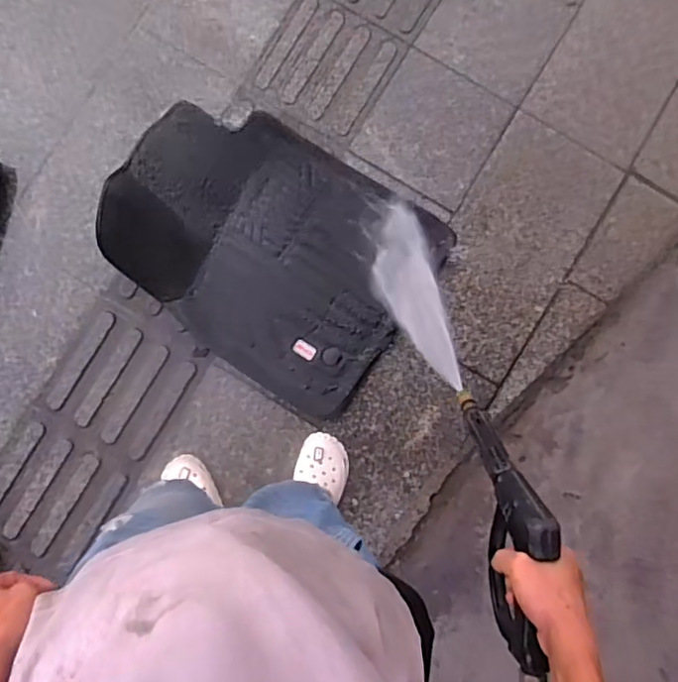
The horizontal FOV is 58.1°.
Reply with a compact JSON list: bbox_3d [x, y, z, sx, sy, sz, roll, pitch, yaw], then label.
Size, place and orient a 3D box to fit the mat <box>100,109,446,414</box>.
[{"bbox_3d":[-0.177,-0.219,1.435,0.739,0.098,0.556,33,87,4],"label":"mat"}]

